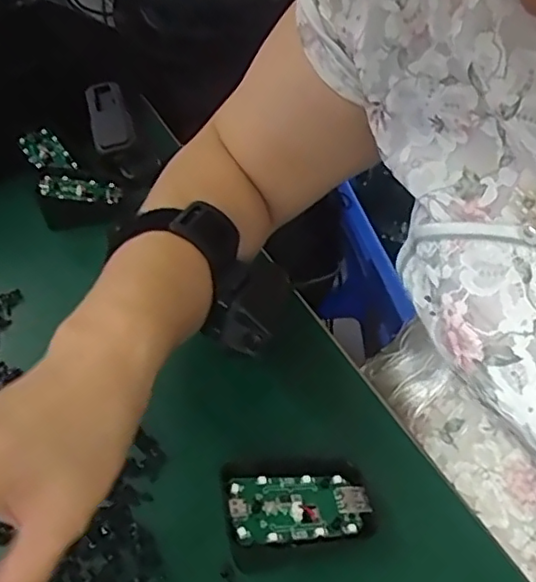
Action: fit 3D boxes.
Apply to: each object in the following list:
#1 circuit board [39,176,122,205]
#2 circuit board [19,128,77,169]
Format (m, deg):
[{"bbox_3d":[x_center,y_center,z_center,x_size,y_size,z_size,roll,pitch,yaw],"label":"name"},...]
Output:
[{"bbox_3d":[-0.155,-0.085,0.506,0.063,0.008,0.030,5,40,-17],"label":"circuit board"},{"bbox_3d":[-0.195,-0.121,0.539,0.030,0.010,0.056,-34,73,-15],"label":"circuit board"}]

